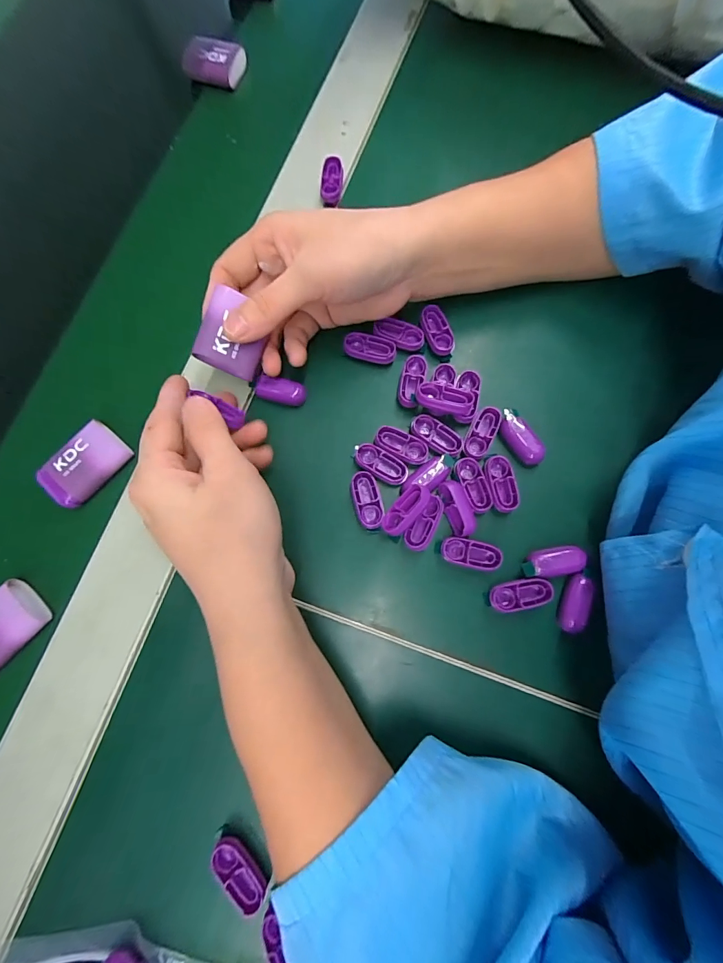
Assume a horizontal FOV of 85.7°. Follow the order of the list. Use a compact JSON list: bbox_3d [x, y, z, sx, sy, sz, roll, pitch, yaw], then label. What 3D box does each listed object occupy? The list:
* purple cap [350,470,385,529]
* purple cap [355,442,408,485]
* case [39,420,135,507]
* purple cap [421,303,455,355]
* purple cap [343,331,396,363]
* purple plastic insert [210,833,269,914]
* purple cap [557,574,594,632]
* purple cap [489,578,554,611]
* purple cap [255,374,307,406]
[{"bbox_3d":[0.003,0.010,0.230,0.015,0.004,0.034,-15,77,-1],"label":"purple cap"},{"bbox_3d":[0.012,-0.011,0.235,0.033,0.004,0.016,32,80,9],"label":"purple cap"},{"bbox_3d":[-0.174,-0.010,0.247,0.033,0.015,0.050,40,81,10],"label":"case"},{"bbox_3d":[0.050,-0.100,0.255,0.015,0.005,0.034,-20,77,-2],"label":"purple cap"},{"bbox_3d":[0.006,-0.087,0.254,0.033,0.004,0.017,15,78,6],"label":"purple cap"},{"bbox_3d":[-0.061,0.194,0.194,0.014,0.012,0.032,-40,78,-7],"label":"purple plastic insert"},{"bbox_3d":[0.121,0.069,0.220,0.011,0.012,0.031,19,78,6],"label":"purple cap"},{"bbox_3d":[0.090,0.064,0.222,0.035,0.009,0.014,-11,77,0],"label":"purple cap"},{"bbox_3d":[-0.051,-0.058,0.248,0.030,0.013,0.014,7,77,4],"label":"purple cap"}]

